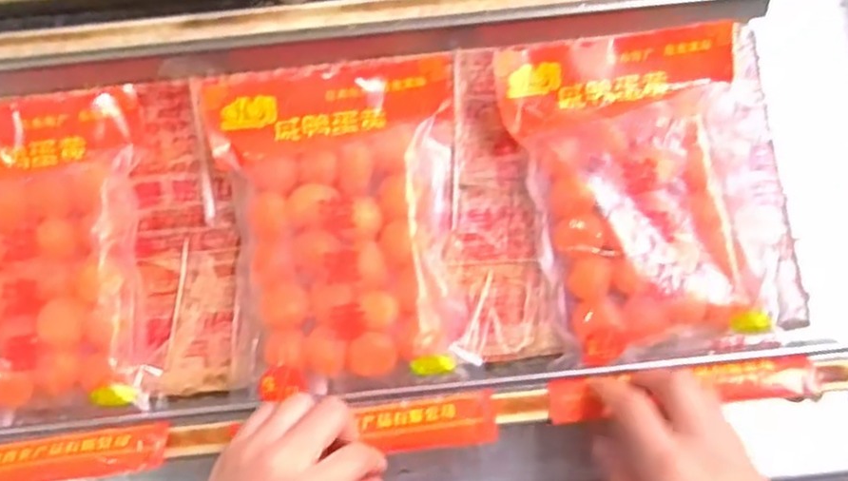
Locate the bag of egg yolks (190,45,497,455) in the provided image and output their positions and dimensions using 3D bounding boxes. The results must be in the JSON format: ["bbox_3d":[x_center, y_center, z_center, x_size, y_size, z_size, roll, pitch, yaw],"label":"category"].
[{"bbox_3d":[-0.046,0.003,0.431,0.144,0.025,0.235,-6,77,-1],"label":"bag of egg yolks"}]

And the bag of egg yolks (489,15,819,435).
[{"bbox_3d":[0.130,-0.015,0.427,0.140,0.019,0.220,-7,77,-1],"label":"bag of egg yolks"}]

